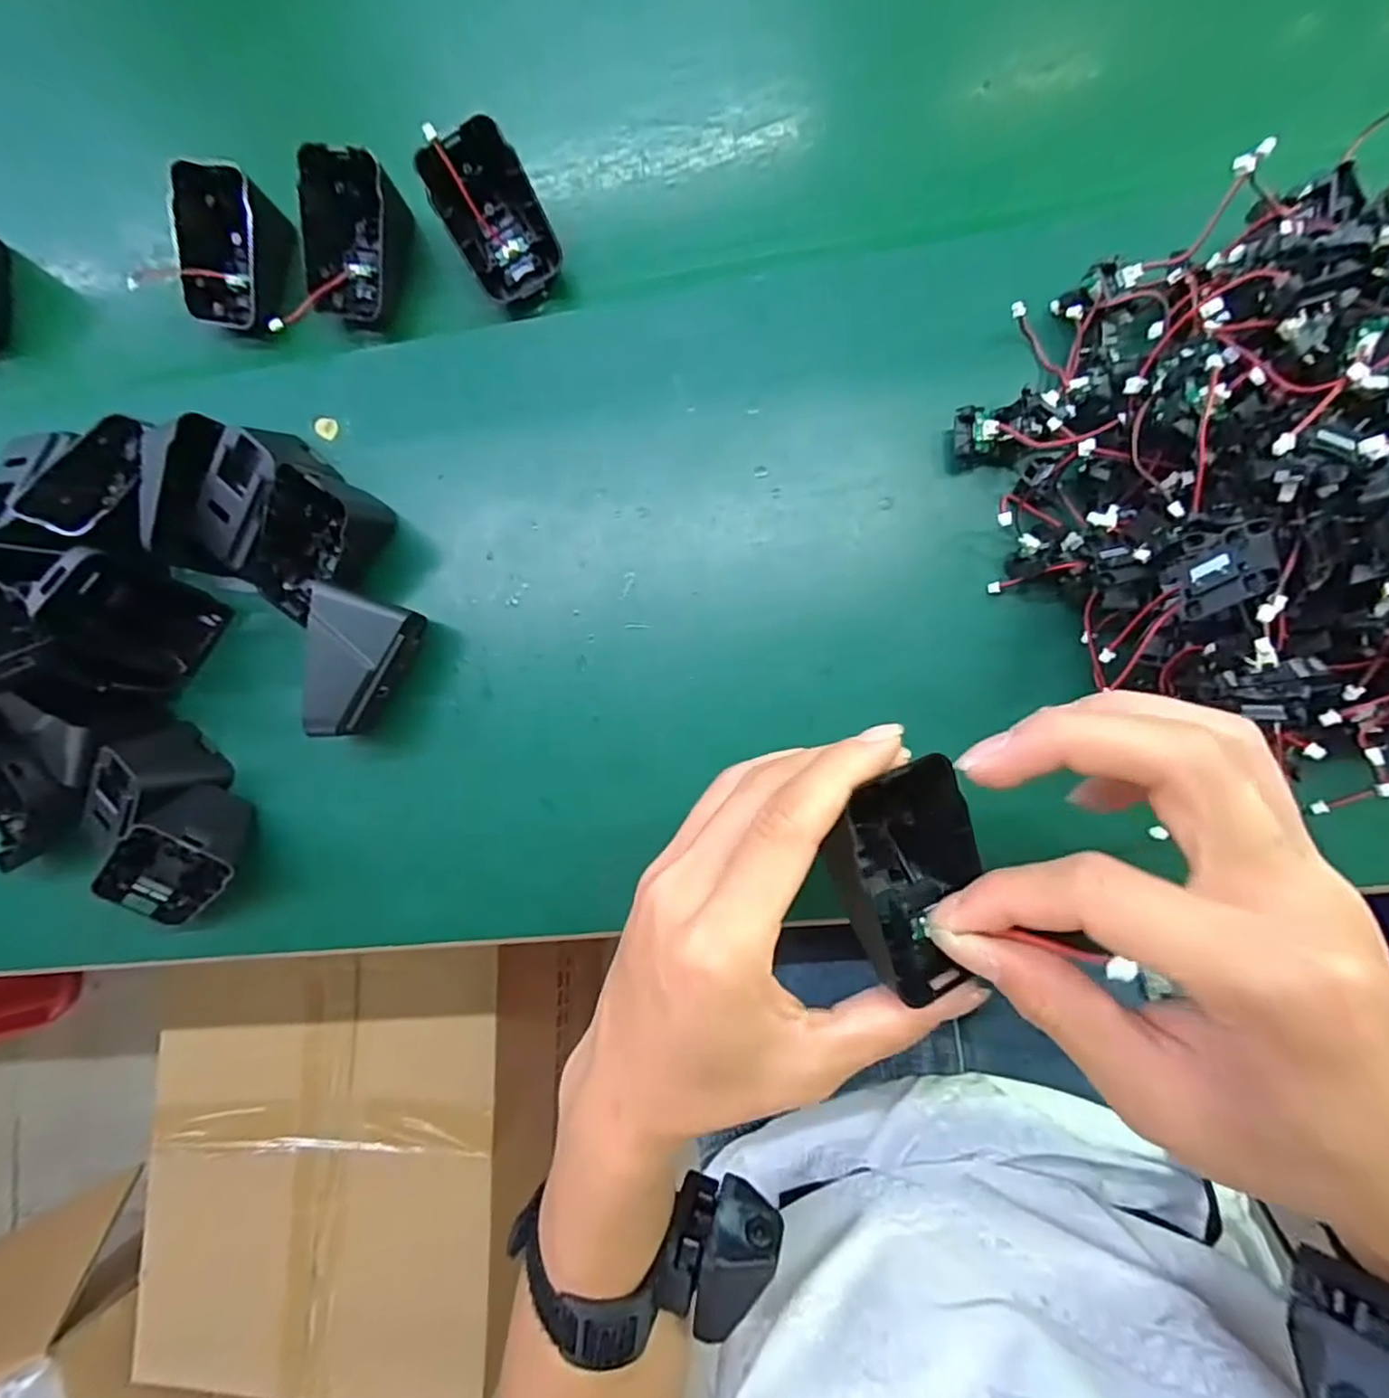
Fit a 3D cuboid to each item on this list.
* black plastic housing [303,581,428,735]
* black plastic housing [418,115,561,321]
[{"bbox_3d":[-0.148,-0.013,0.294,0.031,0.047,0.060,11,86,8],"label":"black plastic housing"},{"bbox_3d":[-0.094,-0.227,0.310,0.045,0.045,0.062,-28,82,4],"label":"black plastic housing"}]

